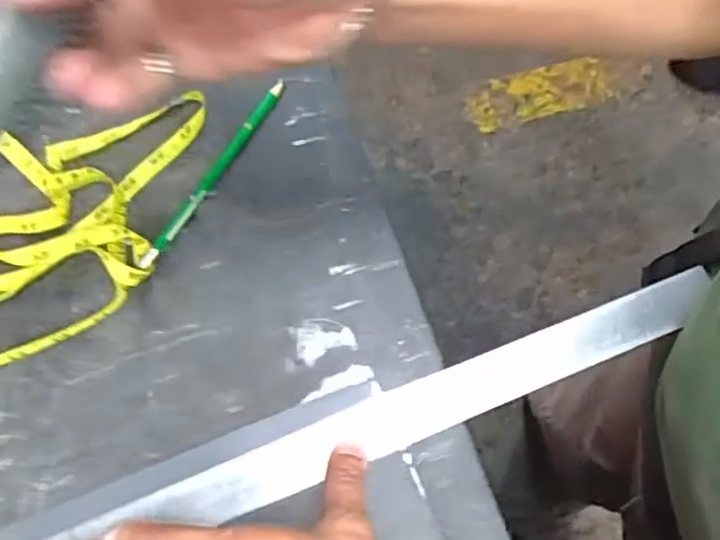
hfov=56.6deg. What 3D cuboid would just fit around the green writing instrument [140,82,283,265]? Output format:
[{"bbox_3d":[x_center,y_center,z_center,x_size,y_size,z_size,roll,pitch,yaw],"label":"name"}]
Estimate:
[{"bbox_3d":[-0.093,-0.065,0.439,0.010,0.008,0.154,30,72,10],"label":"green writing instrument"}]

